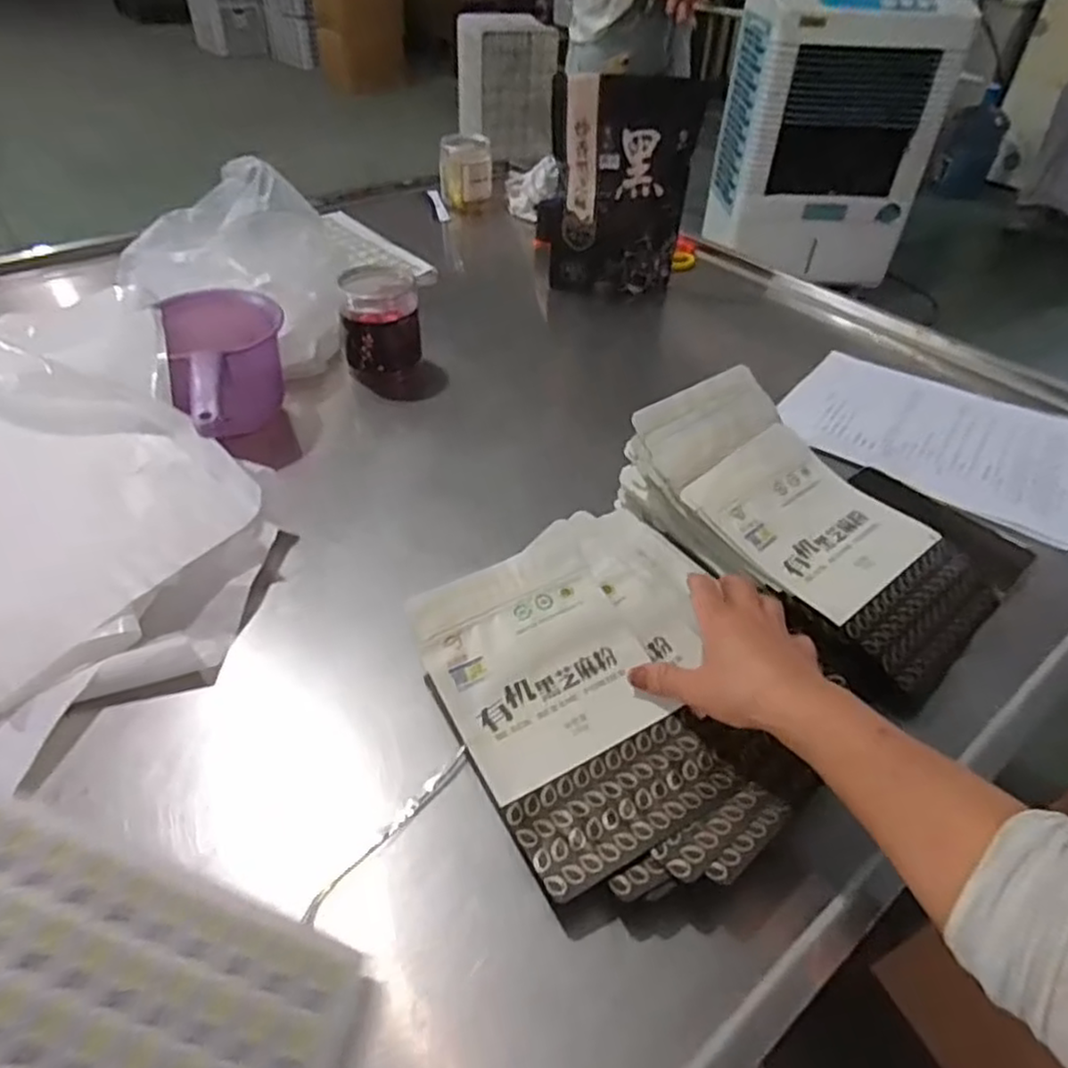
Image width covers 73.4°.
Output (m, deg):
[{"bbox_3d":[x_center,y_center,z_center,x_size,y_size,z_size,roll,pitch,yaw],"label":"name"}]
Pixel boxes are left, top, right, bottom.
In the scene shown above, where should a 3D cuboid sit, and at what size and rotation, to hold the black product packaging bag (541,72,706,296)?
[{"bbox_3d":[0.108,-0.435,0.917,0.175,0.245,0.060,9,42,6],"label":"black product packaging bag"}]

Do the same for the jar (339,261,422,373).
[{"bbox_3d":[-0.166,-0.224,0.783,0.086,0.109,0.075,-5,43,-9],"label":"jar"}]

